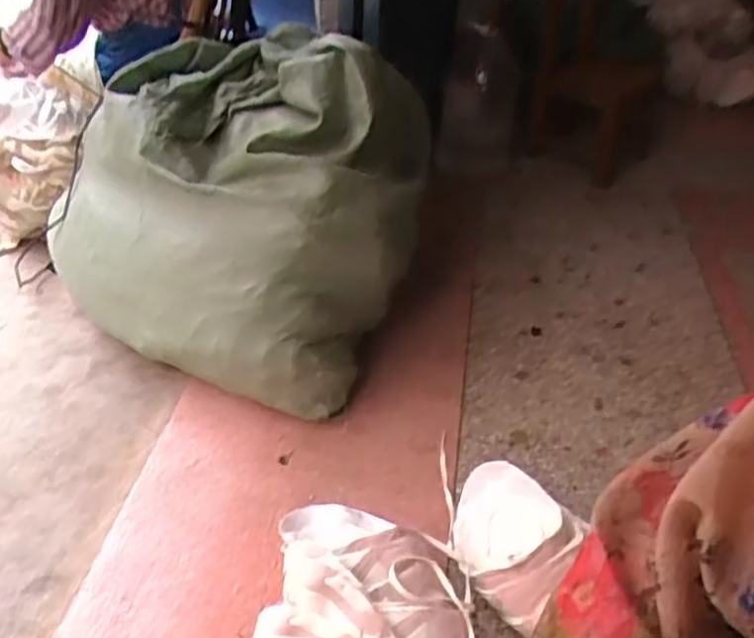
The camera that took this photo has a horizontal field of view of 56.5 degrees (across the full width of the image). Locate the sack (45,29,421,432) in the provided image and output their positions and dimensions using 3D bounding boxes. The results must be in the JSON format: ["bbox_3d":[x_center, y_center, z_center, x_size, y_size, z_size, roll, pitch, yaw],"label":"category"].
[{"bbox_3d":[-0.271,-0.222,1.301,0.621,0.465,0.549,14,39,16],"label":"sack"}]

